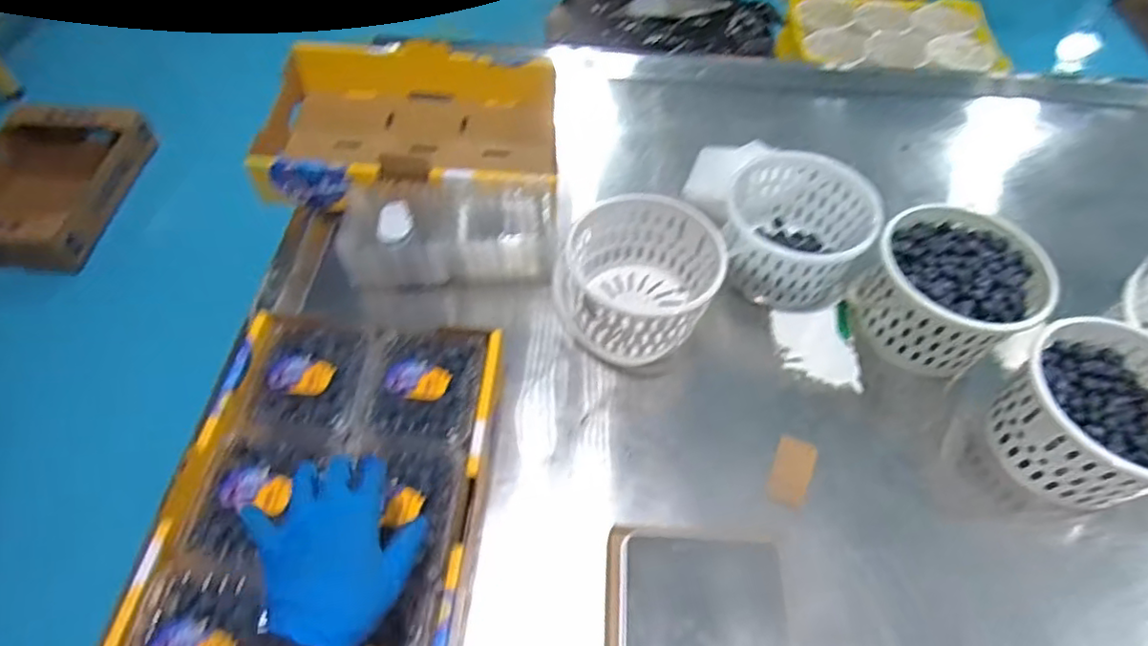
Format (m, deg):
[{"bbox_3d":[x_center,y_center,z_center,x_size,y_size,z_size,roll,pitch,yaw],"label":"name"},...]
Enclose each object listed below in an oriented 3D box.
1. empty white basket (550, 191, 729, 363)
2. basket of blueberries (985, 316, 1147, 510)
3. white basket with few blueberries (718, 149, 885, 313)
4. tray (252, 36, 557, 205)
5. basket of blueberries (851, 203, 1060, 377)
[{"bbox_3d":[0.072,-0.048,0.744,0.182,0.115,0.173,1,55,-1],"label":"empty white basket"},{"bbox_3d":[0.526,0.100,0.642,0.176,0.115,0.166,1,55,-1],"label":"basket of blueberries"},{"bbox_3d":[0.272,-0.107,0.796,0.172,0.125,0.175,1,55,-1],"label":"white basket with few blueberries"},{"bbox_3d":[-0.238,-0.279,0.931,0.402,0.089,0.306,-1,55,-2],"label":"tray"},{"bbox_3d":[0.427,-0.030,0.740,0.178,0.127,0.181,1,55,-1],"label":"basket of blueberries"}]

